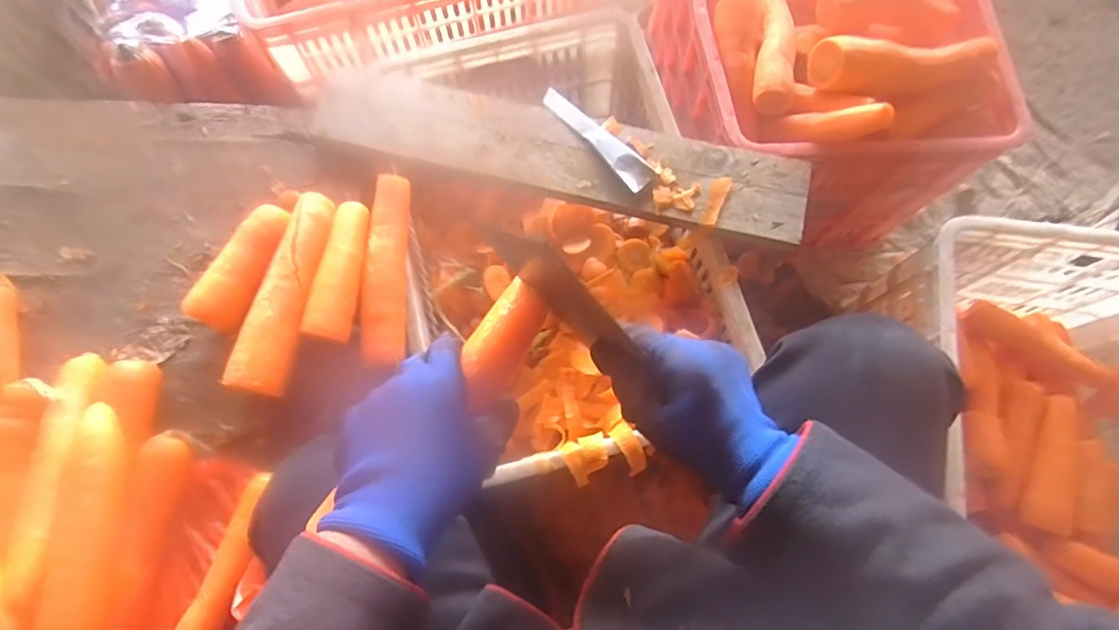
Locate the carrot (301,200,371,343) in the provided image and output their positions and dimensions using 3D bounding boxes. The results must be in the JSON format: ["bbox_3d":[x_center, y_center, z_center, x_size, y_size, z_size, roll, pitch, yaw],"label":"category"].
[{"bbox_3d":[-0.224,-0.045,0.568,0.046,0.045,0.146,5,74,2],"label":"carrot"}]

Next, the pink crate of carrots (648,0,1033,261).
[{"bbox_3d":[0.344,-0.393,0.786,0.344,0.307,0.509,-2,74,0],"label":"pink crate of carrots"}]

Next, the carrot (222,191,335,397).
[{"bbox_3d":[-0.275,-0.025,0.558,0.051,0.057,0.215,7,74,3],"label":"carrot"}]

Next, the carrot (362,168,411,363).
[{"bbox_3d":[-0.180,-0.051,0.575,0.039,0.032,0.201,-2,74,0],"label":"carrot"}]

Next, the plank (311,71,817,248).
[{"bbox_3d":[-0.010,-0.187,0.620,0.562,0.024,0.115,16,75,5],"label":"plank"}]

